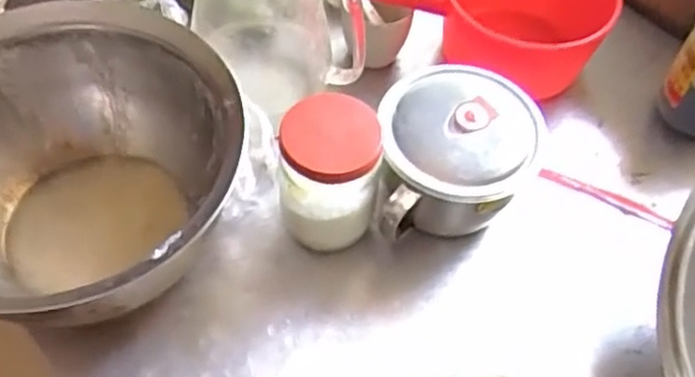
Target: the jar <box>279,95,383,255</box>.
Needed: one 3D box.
[{"bbox_3d":[-0.016,-0.009,0.620,0.085,0.137,0.075,8,57,2],"label":"jar"}]

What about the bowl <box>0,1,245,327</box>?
[{"bbox_3d":[-0.226,-0.003,0.597,0.271,0.145,0.271,1,57,-2],"label":"bowl"}]

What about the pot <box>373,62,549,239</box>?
[{"bbox_3d":[0.095,-0.029,0.664,0.152,0.111,0.141,-9,58,-9],"label":"pot"}]

